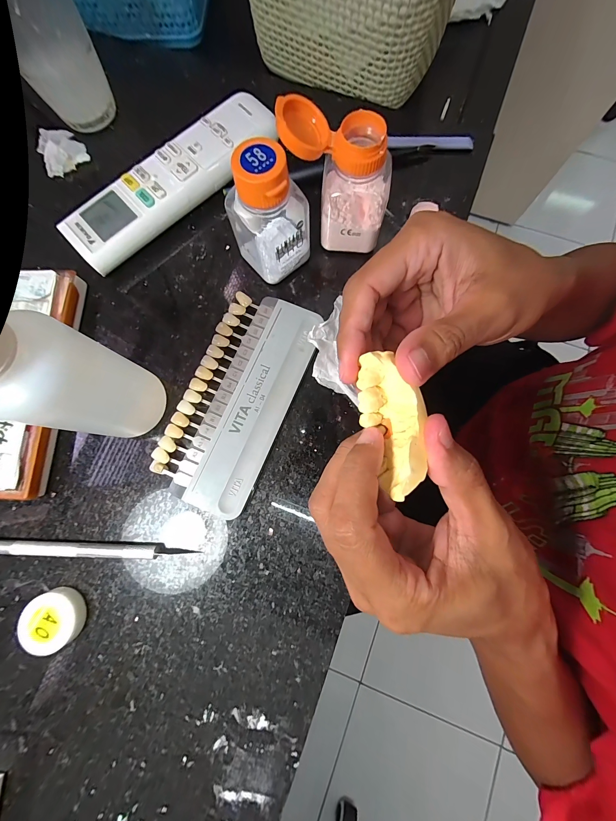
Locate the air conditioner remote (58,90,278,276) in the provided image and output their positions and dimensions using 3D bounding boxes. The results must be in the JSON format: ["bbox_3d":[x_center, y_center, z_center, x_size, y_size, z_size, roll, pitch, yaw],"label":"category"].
[{"bbox_3d":[-0.099,-0.170,0.220,0.170,0.025,0.048,-40,81,-7],"label":"air conditioner remote"}]

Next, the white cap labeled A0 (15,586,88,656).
[{"bbox_3d":[-0.149,0.123,0.171,0.031,0.012,0.031,0,79,1],"label":"white cap labeled A0"}]

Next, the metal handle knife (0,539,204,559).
[{"bbox_3d":[-0.139,0.086,0.180,0.137,0.007,0.008,1,79,1],"label":"metal handle knife"}]

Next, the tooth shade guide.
[{"bbox_3d":[-0.046,-0.010,0.196,0.065,0.009,0.145,23,80,5],"label":"tooth shade guide"}]

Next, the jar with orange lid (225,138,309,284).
[{"bbox_3d":[-0.024,-0.118,0.184,0.043,0.072,0.037,-28,80,-5],"label":"jar with orange lid"}]

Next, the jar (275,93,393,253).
[{"bbox_3d":[0.018,-0.141,0.184,0.065,0.075,0.031,7,79,2],"label":"jar"}]

